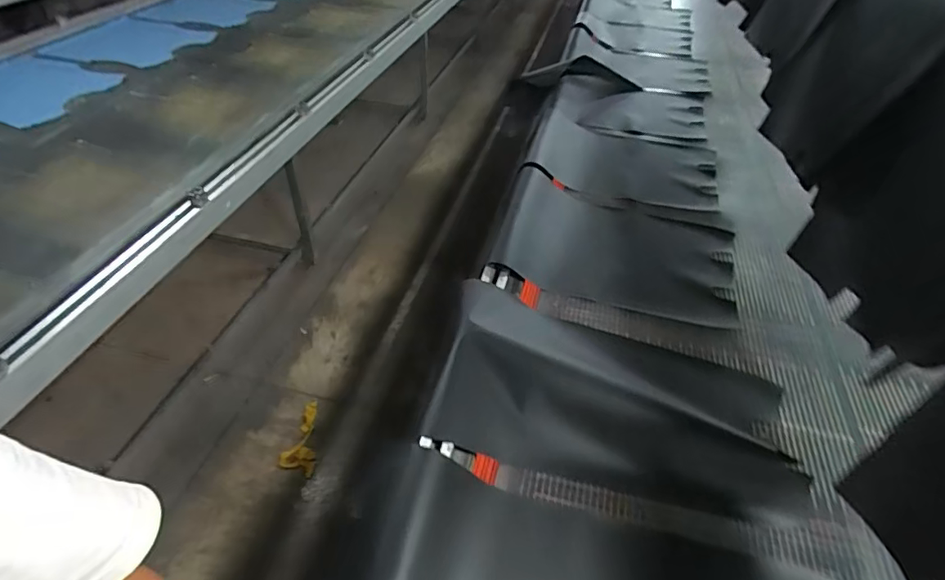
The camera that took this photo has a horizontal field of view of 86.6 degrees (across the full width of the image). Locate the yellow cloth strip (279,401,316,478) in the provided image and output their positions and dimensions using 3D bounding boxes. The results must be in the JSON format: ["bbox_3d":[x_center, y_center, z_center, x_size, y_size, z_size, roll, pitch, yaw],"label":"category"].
[{"bbox_3d":[-0.541,0.467,1.587,0.100,0.031,0.251,-2,43,-4],"label":"yellow cloth strip"}]

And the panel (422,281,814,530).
[{"bbox_3d":[0.233,0.165,0.836,0.559,0.065,0.342,11,44,9],"label":"panel"}]

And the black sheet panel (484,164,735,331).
[{"bbox_3d":[0.327,-0.109,1.155,0.533,0.074,0.393,11,44,9],"label":"black sheet panel"}]

